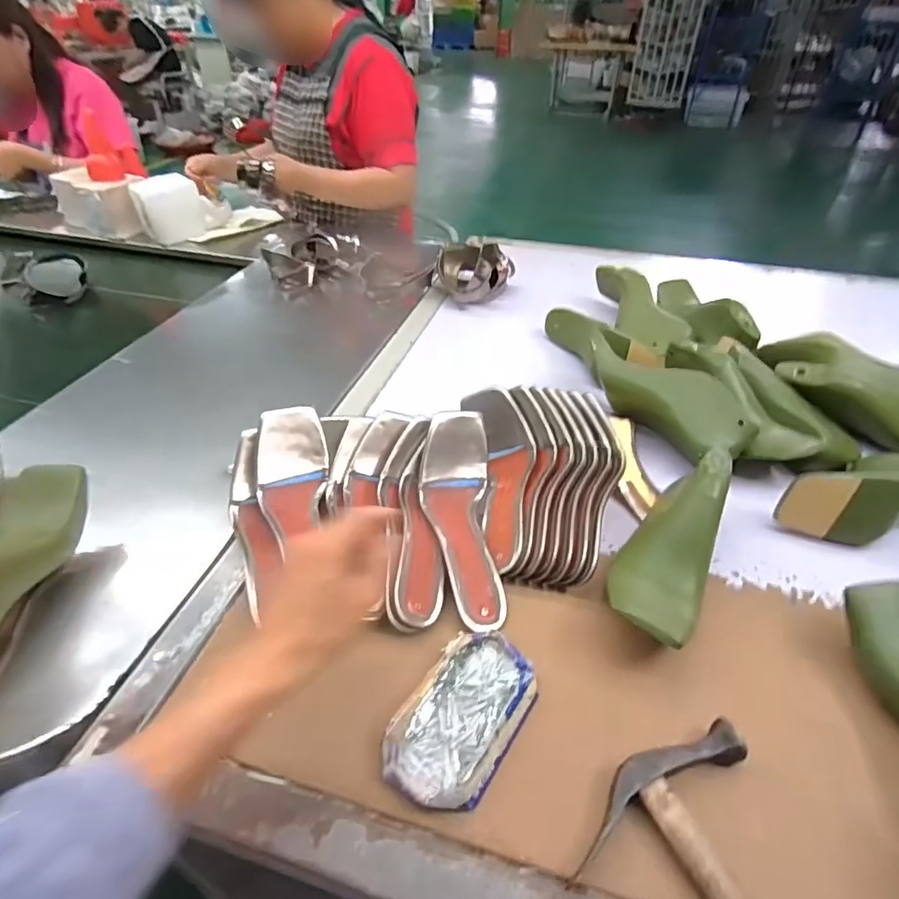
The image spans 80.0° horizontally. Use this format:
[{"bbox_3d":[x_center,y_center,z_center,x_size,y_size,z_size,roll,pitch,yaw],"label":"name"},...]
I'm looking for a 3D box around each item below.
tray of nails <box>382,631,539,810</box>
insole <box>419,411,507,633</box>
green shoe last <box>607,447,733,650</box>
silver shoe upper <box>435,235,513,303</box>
[{"bbox_3d":[0.012,0.203,0.414,0.078,0.029,0.137,22,44,26],"label":"tray of nails"},{"bbox_3d":[0.015,0.066,0.547,0.083,0.050,0.237,-5,53,-4],"label":"insole"},{"bbox_3d":[0.207,0.090,0.504,0.075,0.087,0.220,20,44,21],"label":"green shoe last"},{"bbox_3d":[0.041,-0.325,0.979,0.140,0.109,0.120,8,41,8],"label":"silver shoe upper"}]

